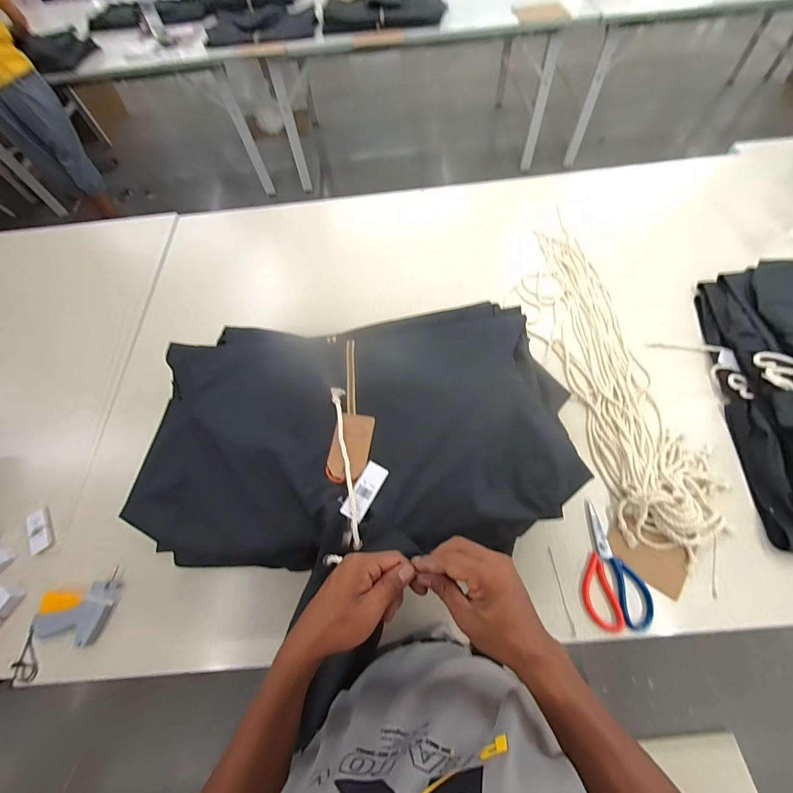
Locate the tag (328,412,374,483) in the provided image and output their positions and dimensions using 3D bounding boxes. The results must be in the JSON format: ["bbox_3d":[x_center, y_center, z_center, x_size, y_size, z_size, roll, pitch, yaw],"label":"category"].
[{"bbox_3d":[-0.069,0.074,0.533,0.058,0.004,0.100,8,64,3],"label":"tag"}]

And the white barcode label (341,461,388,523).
[{"bbox_3d":[-0.045,0.135,0.503,0.034,0.006,0.083,26,67,16],"label":"white barcode label"}]

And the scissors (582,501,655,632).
[{"bbox_3d":[0.357,0.278,0.583,0.098,0.008,0.190,1,63,4],"label":"scissors"}]

